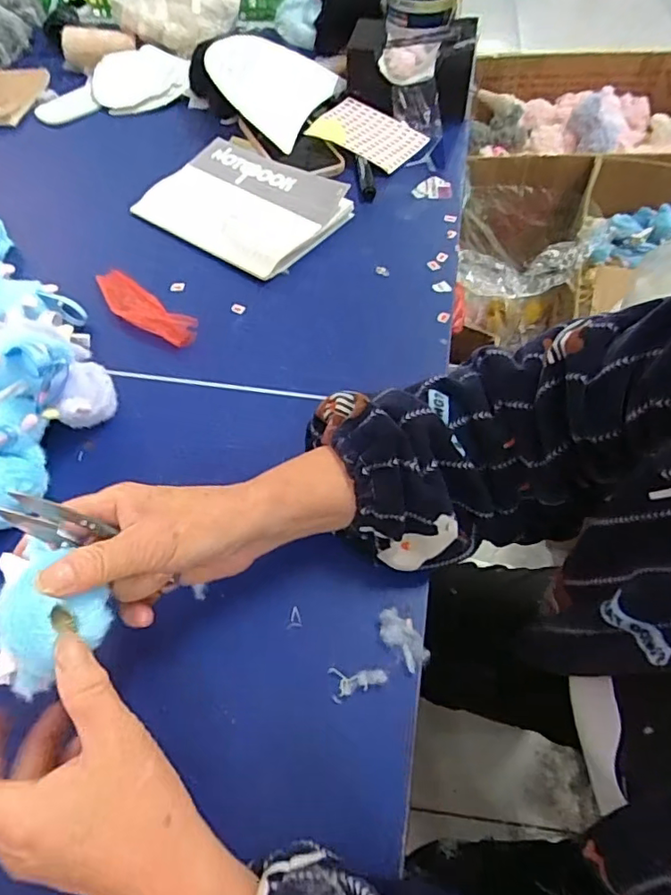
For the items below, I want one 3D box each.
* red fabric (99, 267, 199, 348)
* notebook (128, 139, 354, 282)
[{"bbox_3d":[-0.181,-0.132,0.516,0.139,0.009,0.039,36,64,24],"label":"red fabric"},{"bbox_3d":[-0.099,-0.262,0.597,0.202,0.027,0.146,31,62,21],"label":"notebook"}]

